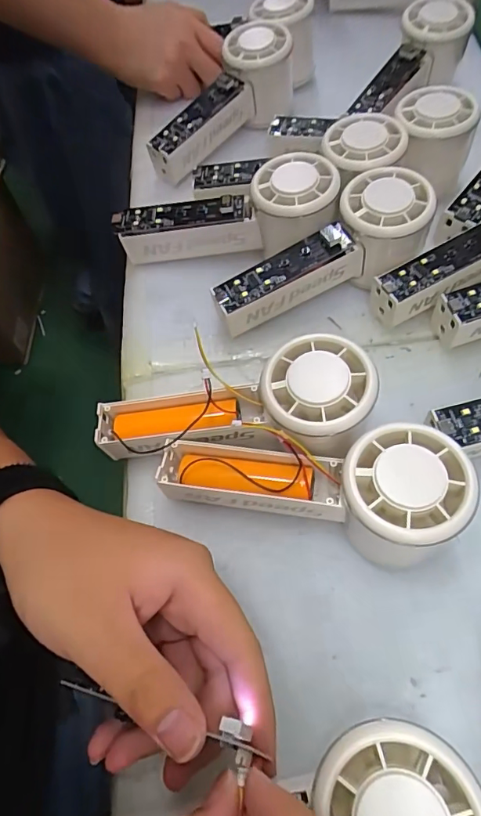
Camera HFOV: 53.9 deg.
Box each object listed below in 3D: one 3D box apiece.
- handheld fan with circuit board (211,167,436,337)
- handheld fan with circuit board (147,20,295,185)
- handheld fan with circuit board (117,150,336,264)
[{"bbox_3d":[0.055,-0.097,0.314,0.151,0.048,0.060,-30,68,2],"label":"handheld fan with circuit board"},{"bbox_3d":[-0.008,-0.249,0.404,0.065,0.076,0.152,28,68,15],"label":"handheld fan with circuit board"},{"bbox_3d":[-0.009,-0.131,0.333,0.154,0.048,0.063,-7,65,14],"label":"handheld fan with circuit board"}]

